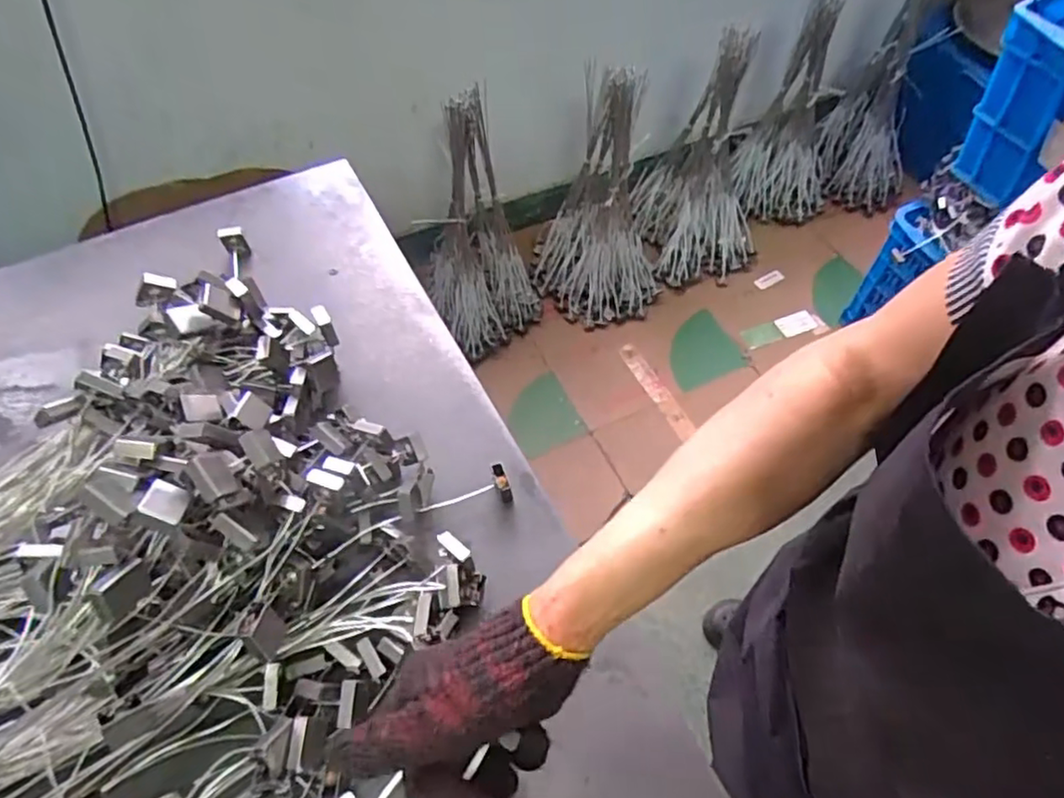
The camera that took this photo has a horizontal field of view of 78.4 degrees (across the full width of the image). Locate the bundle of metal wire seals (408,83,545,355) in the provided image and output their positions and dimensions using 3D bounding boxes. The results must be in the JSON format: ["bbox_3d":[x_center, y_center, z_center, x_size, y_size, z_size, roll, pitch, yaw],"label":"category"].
[{"bbox_3d":[-0.116,-0.392,1.472,0.252,0.567,0.333,-6,57,-4],"label":"bundle of metal wire seals"}]

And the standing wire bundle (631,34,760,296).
[{"bbox_3d":[0.444,-0.574,1.602,0.297,0.617,0.250,-8,57,-5],"label":"standing wire bundle"}]

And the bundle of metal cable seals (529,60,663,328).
[{"bbox_3d":[0.165,-0.485,1.542,0.320,0.611,0.307,0,56,1],"label":"bundle of metal cable seals"}]

